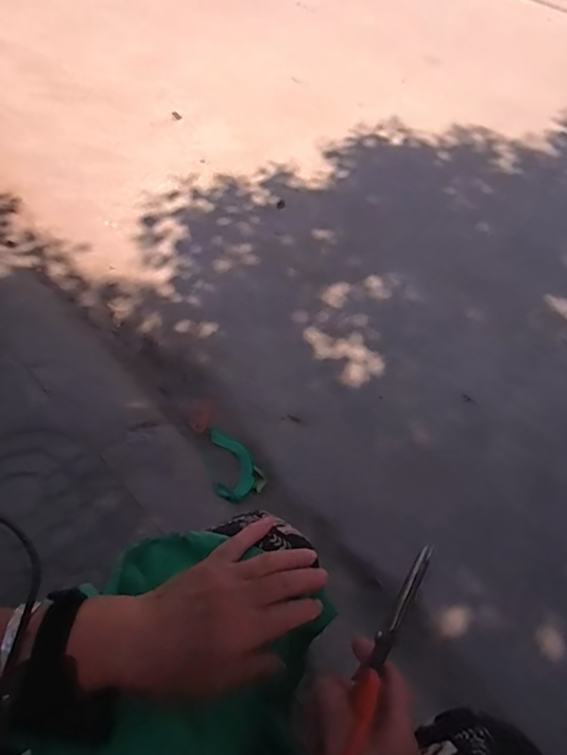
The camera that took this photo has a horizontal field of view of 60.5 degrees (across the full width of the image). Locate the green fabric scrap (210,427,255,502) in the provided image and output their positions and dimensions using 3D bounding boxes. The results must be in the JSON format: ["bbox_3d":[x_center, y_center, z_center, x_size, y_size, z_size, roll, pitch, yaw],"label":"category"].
[{"bbox_3d":[-0.110,0.196,1.077,0.095,0.027,0.181,20,37,-28],"label":"green fabric scrap"}]

